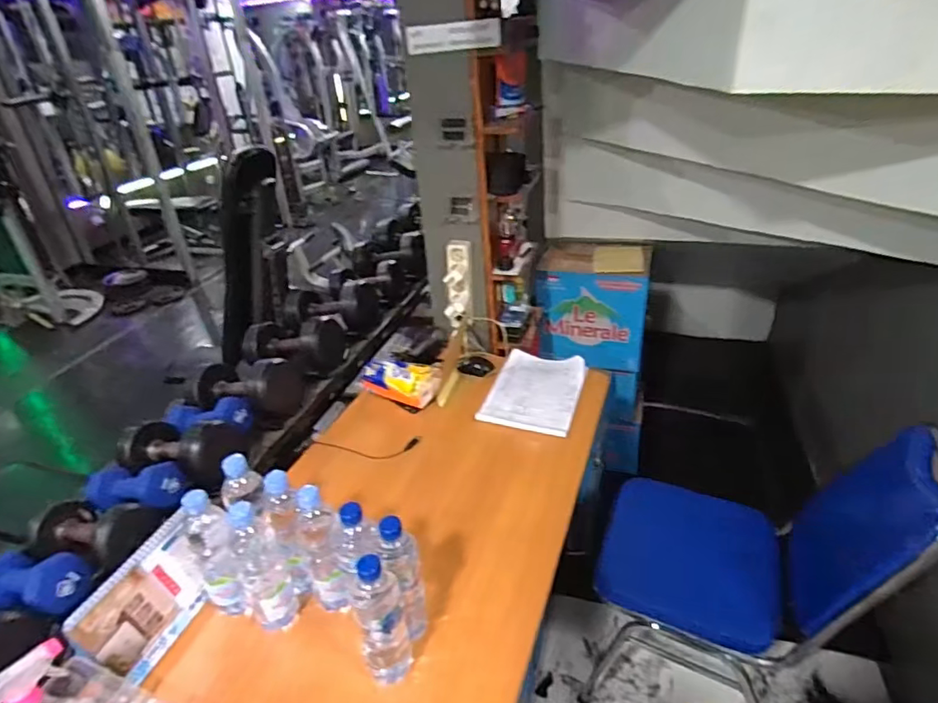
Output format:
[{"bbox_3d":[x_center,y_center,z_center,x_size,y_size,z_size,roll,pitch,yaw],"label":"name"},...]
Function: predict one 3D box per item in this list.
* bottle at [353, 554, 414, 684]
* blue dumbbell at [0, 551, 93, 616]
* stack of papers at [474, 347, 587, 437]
[{"bbox_3d":[-0.118,0.385,0.758,0.064,0.241,0.056,-14,32,-14],"label":"bottle"},{"bbox_3d":[-0.736,0.383,0.900,0.239,0.075,0.092,-8,28,25],"label":"blue dumbbell"},{"bbox_3d":[0.177,0.101,1.442,0.227,0.020,0.313,7,33,19],"label":"stack of papers"}]

